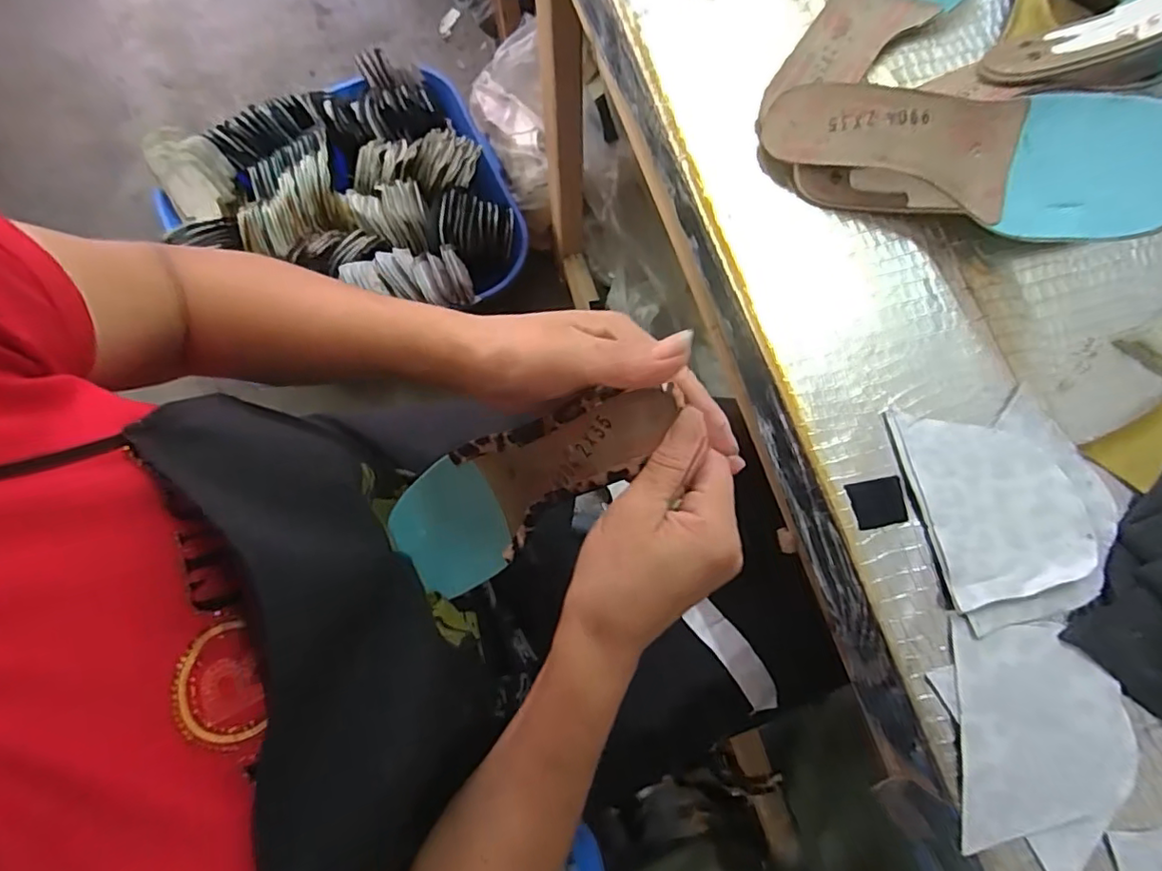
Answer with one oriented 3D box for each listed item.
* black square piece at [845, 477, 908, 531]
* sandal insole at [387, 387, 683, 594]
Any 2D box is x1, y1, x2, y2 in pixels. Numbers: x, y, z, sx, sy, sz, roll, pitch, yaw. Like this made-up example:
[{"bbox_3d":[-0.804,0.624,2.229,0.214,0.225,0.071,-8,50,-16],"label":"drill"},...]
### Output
[{"bbox_3d":[0.177,0.041,0.342,0.031,0.004,0.027,-12,78,-3],"label":"black square piece"},{"bbox_3d":[-0.034,0.030,0.344,0.202,0.040,0.076,-31,77,31],"label":"sandal insole"}]

